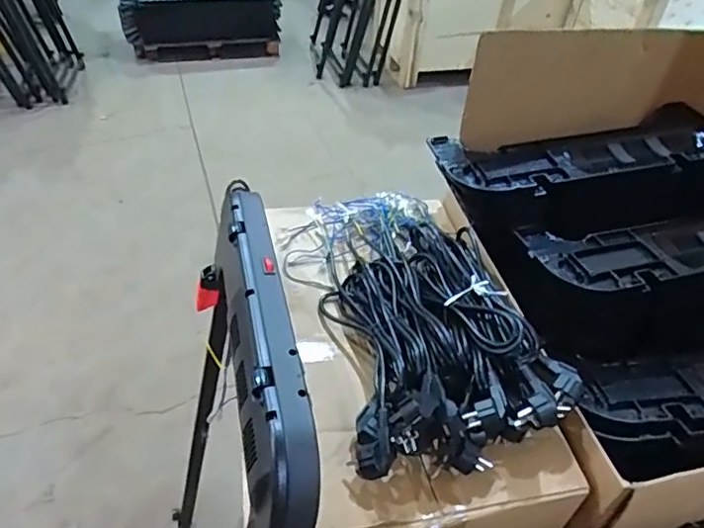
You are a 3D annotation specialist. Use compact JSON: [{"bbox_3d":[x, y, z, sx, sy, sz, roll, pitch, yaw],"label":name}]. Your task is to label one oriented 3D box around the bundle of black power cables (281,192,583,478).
[{"bbox_3d":[0.071,0.041,0.772,0.262,0.093,0.487,-10,44,-16],"label":"bundle of black power cables"}]

